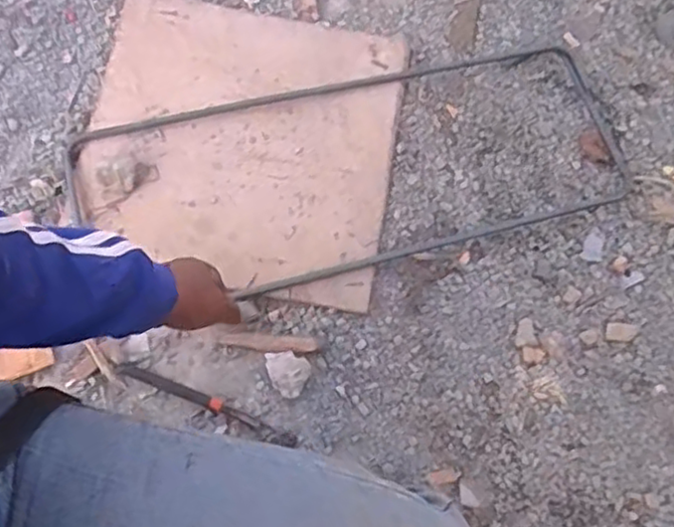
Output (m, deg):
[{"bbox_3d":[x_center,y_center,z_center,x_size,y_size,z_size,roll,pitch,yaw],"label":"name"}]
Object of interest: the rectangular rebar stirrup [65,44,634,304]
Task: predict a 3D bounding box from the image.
[{"bbox_3d":[0.028,-0.125,0.907,0.722,0.015,0.275,-14,72,-11],"label":"rectangular rebar stirrup"}]

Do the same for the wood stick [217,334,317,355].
[{"bbox_3d":[-0.084,0.096,0.832,0.116,0.007,0.020,6,69,2],"label":"wood stick"}]

